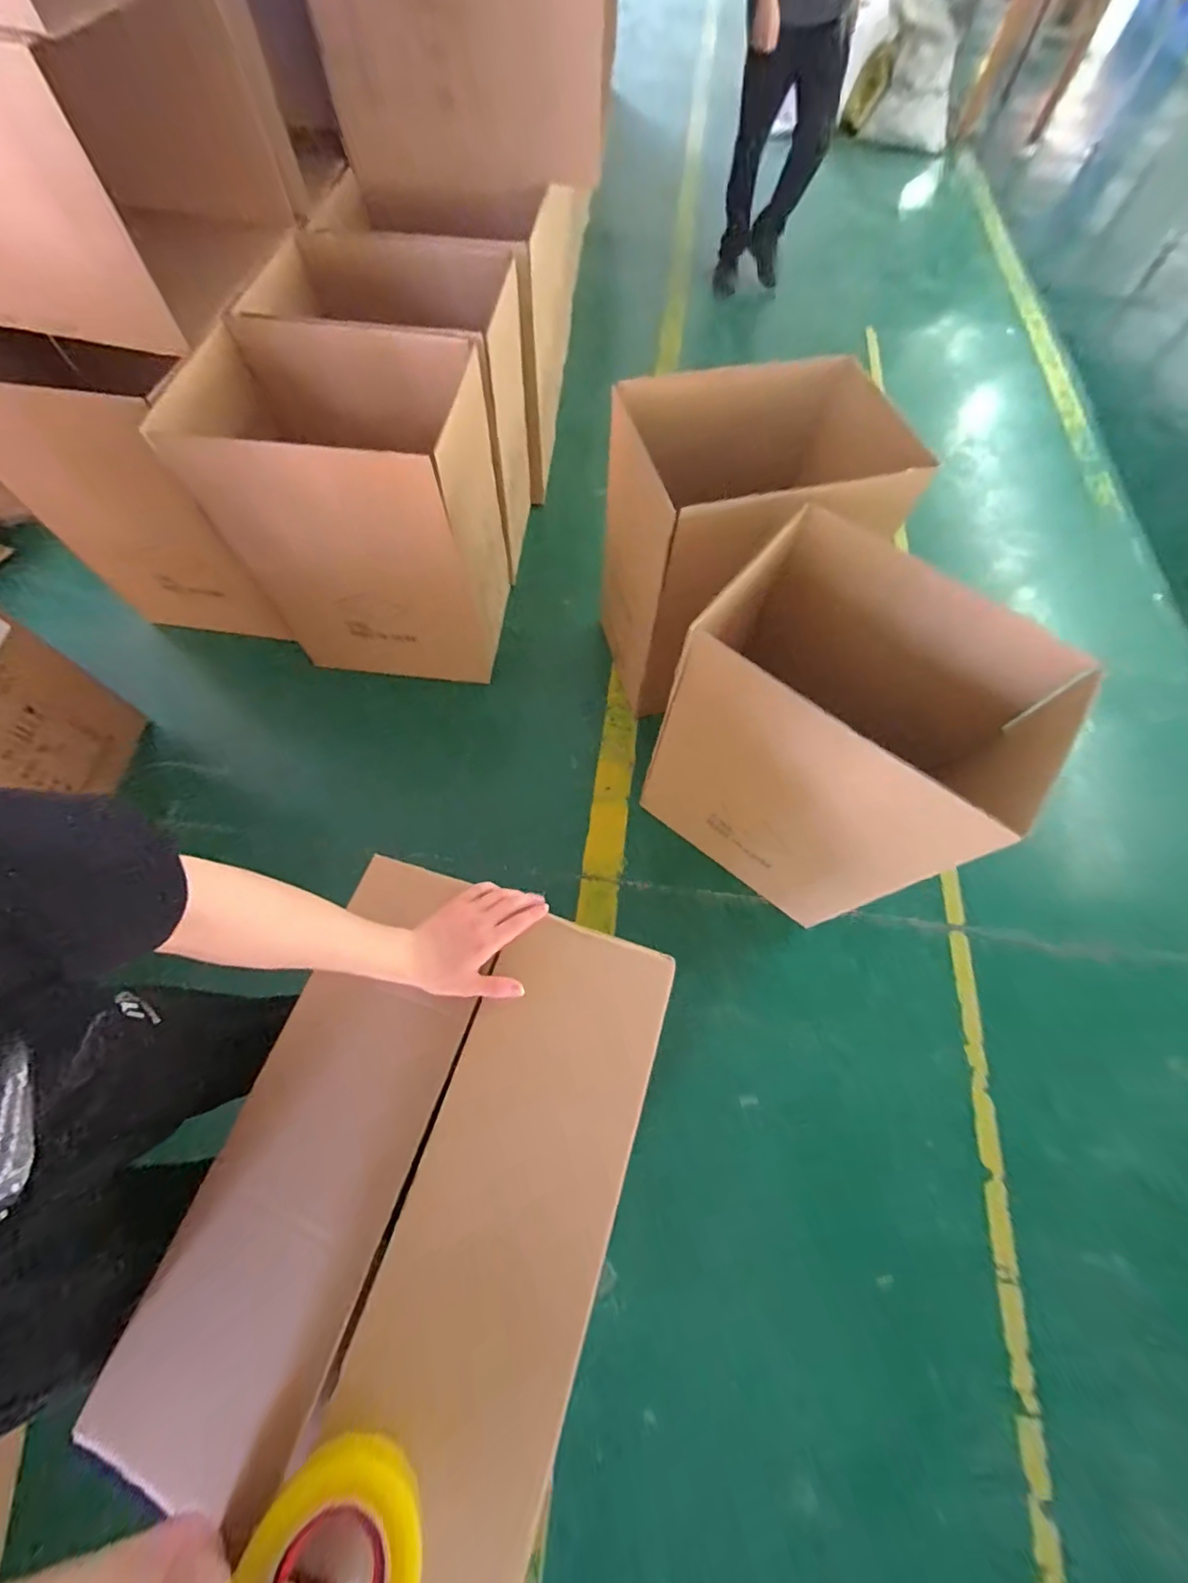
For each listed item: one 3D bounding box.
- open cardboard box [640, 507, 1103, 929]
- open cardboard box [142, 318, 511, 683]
[{"bbox_3d":[0.495,-0.100,1.194,0.587,0.660,0.495,37,70,13],"label":"open cardboard box"},{"bbox_3d":[-0.600,-0.721,1.508,0.638,0.821,0.495,9,66,2],"label":"open cardboard box"}]

